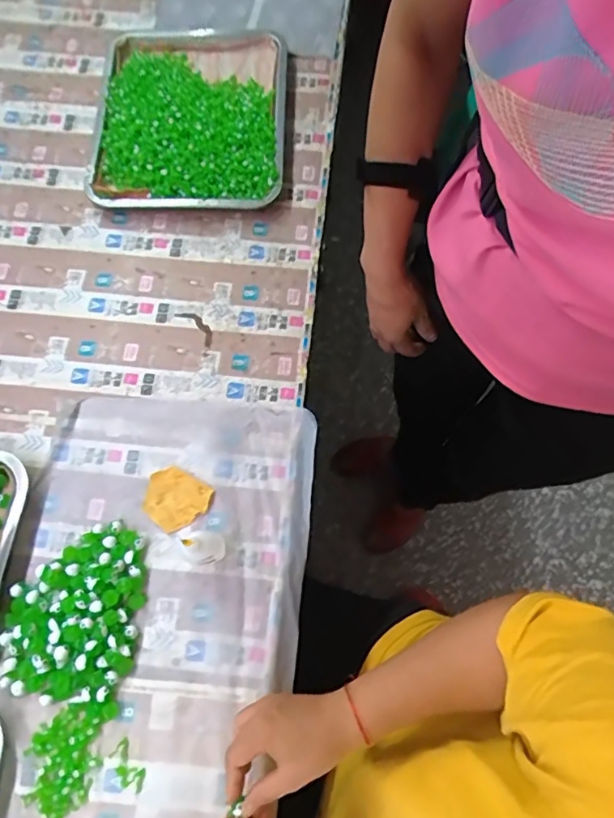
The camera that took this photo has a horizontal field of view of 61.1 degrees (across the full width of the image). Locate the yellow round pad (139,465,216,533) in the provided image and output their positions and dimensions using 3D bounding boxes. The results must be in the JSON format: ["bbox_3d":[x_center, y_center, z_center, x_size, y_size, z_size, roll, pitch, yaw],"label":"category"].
[{"bbox_3d":[-0.148,0.098,0.579,0.070,0.011,0.066,1,72,-2],"label":"yellow round pad"}]

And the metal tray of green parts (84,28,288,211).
[{"bbox_3d":[-0.149,-0.395,0.676,0.239,0.042,0.287,-1,73,0],"label":"metal tray of green parts"}]

